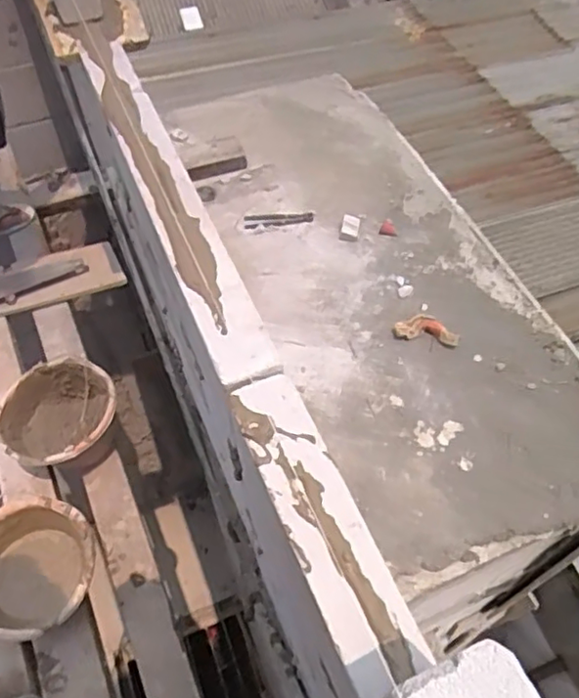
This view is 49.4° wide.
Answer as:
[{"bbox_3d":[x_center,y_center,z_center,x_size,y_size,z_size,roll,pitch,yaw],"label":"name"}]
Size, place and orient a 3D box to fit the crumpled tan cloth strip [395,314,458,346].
[{"bbox_3d":[0.380,-0.055,1.743,0.168,0.026,0.078,10,55,5],"label":"crumpled tan cloth strip"}]

